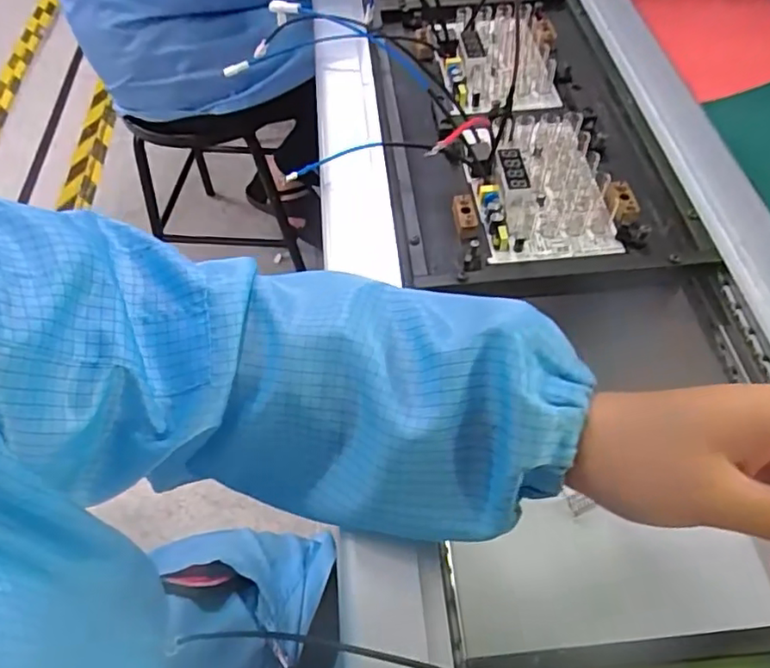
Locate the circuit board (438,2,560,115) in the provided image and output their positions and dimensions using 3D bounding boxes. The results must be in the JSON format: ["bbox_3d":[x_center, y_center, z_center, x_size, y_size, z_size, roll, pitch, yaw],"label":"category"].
[{"bbox_3d":[0.093,-0.240,0.504,0.087,0.015,0.141,-6,58,0],"label":"circuit board"}]

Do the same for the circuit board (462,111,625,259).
[{"bbox_3d":[0.106,-0.113,0.421,0.090,0.018,0.135,-8,58,-1],"label":"circuit board"}]

